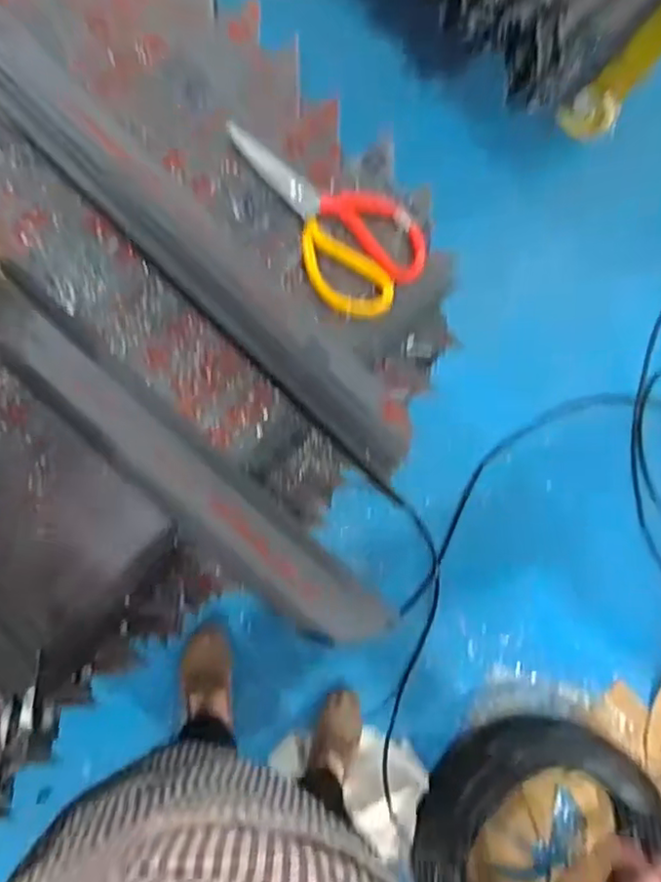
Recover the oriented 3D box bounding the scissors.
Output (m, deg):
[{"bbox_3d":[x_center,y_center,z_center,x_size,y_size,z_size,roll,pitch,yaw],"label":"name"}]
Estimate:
[{"bbox_3d":[-0.003,-0.216,0.561,0.111,0.014,0.211,-38,89,-11],"label":"scissors"}]

